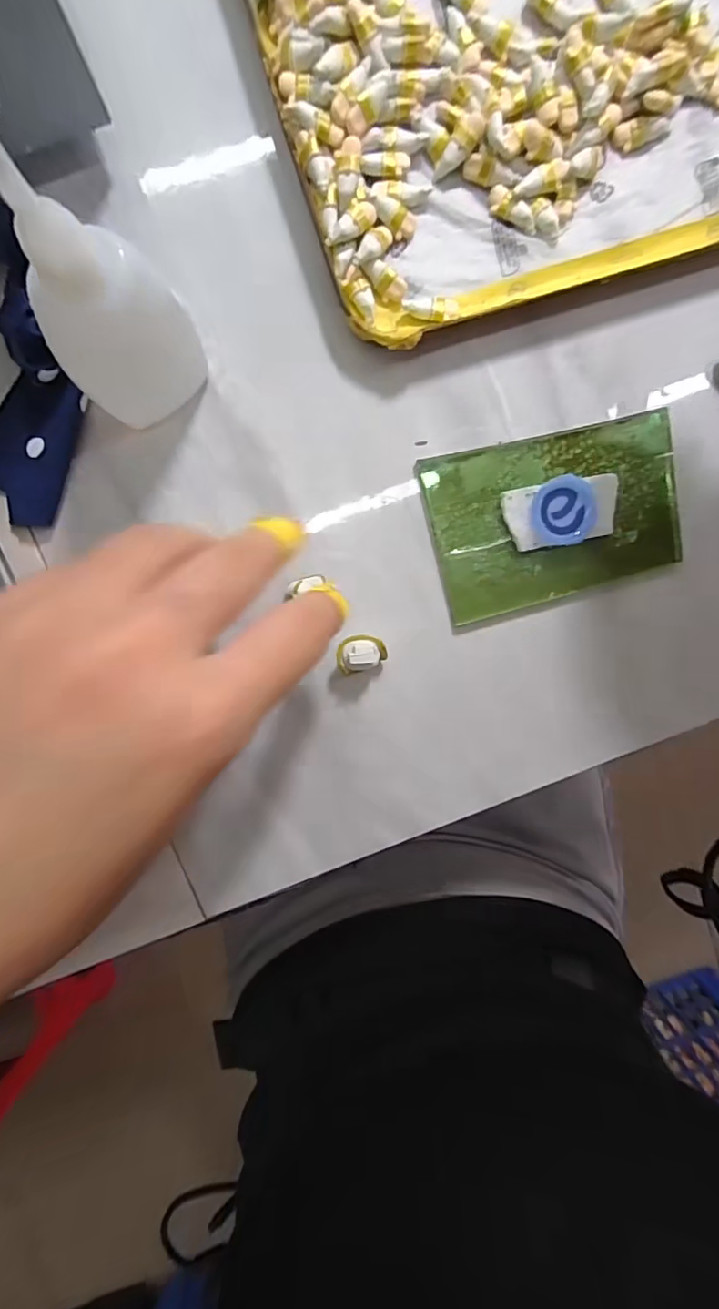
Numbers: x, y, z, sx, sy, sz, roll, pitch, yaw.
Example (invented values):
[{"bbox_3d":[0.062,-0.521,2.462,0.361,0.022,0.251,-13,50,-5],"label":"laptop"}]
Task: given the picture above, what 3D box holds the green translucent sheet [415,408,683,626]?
[{"bbox_3d":[0.081,-0.059,0.214,0.103,0.006,0.067,-16,98,-1],"label":"green translucent sheet"}]

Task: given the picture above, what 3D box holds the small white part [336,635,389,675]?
[{"bbox_3d":[0.000,-0.001,0.210,0.020,0.017,0.014,-17,98,-1],"label":"small white part"}]

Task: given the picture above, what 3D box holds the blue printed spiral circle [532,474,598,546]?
[{"bbox_3d":[0.083,-0.059,0.209,0.025,0.005,0.027,0,97,-3],"label":"blue printed spiral circle"}]

